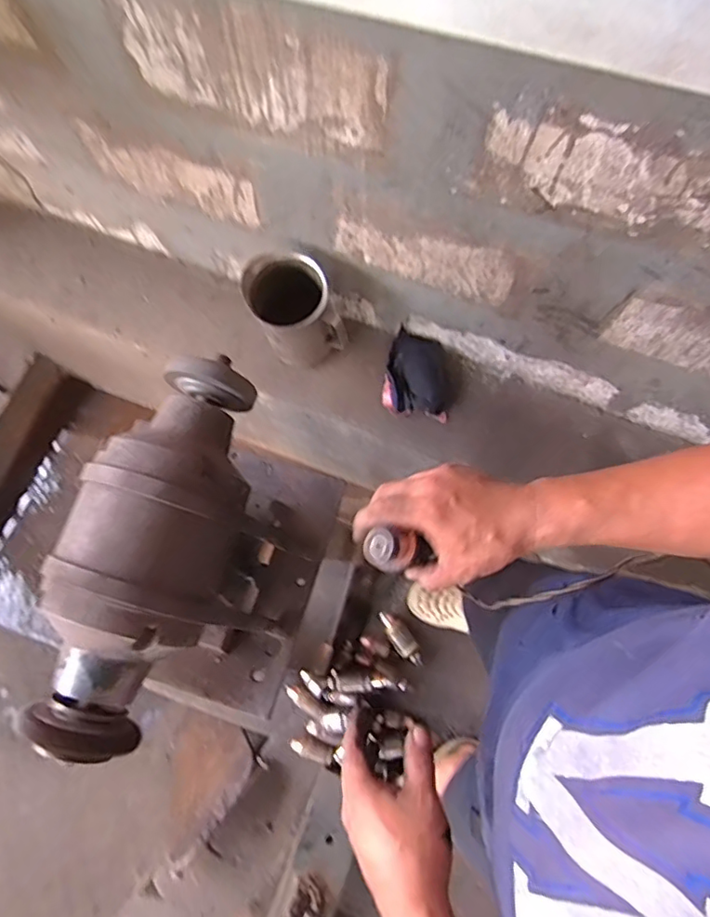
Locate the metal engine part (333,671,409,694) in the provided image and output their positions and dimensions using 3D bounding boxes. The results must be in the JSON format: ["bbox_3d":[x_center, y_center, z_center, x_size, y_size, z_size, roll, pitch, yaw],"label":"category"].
[{"bbox_3d":[0.040,0.538,1.343,0.177,0.039,0.043,8,74,-12],"label":"metal engine part"}]

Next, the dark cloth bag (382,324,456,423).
[{"bbox_3d":[0.122,-0.152,1.021,0.128,0.034,0.145,14,75,5],"label":"dark cloth bag"}]

